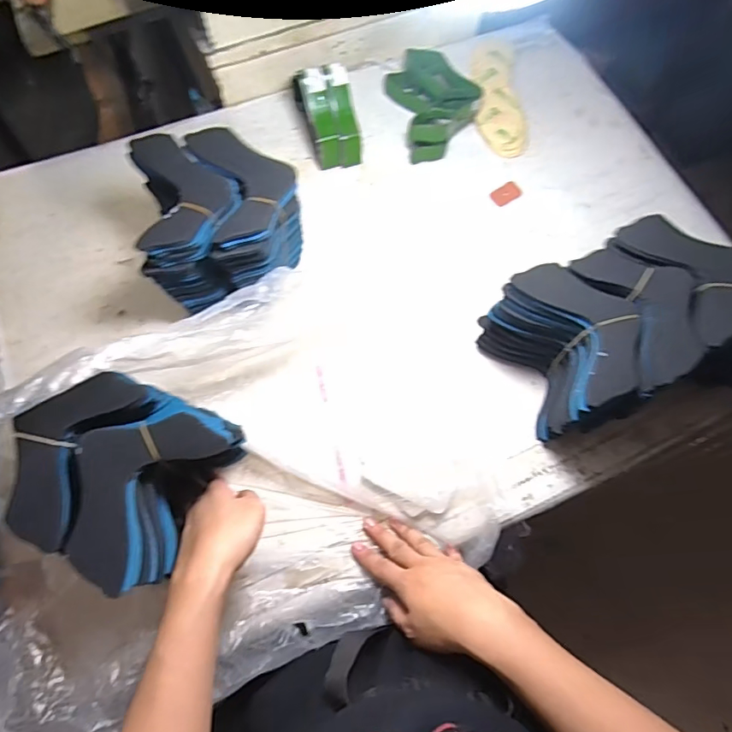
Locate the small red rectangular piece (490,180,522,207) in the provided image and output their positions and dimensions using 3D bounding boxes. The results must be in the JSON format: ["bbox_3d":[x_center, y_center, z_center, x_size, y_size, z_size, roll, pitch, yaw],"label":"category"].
[{"bbox_3d":[0.212,-0.260,0.722,0.045,0.005,0.029,-36,74,-13],"label":"small red rectangular piece"}]

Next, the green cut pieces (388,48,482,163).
[{"bbox_3d":[0.108,-0.410,0.745,0.118,0.056,0.174,-12,70,-6],"label":"green cut pieces"}]

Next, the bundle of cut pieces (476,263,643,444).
[{"bbox_3d":[0.221,-0.015,0.538,0.110,0.153,0.154,-23,71,-9],"label":"bundle of cut pieces"}]

